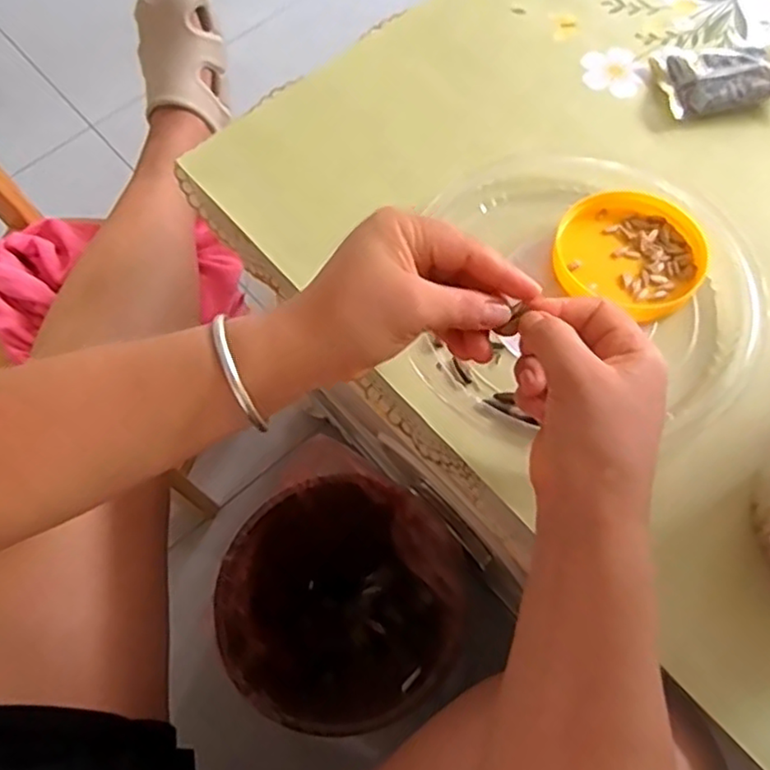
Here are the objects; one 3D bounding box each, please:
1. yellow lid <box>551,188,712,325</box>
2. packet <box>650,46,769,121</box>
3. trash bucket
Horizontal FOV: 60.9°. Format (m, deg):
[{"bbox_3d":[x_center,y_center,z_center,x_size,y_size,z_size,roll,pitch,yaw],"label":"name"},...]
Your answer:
[{"bbox_3d":[0.168,-0.091,0.448,0.092,0.014,0.096,-2,65,4],"label":"yellow lid"},{"bbox_3d":[0.271,-0.245,0.516,0.102,0.016,0.070,-8,65,1],"label":"packet"},{"bbox_3d":[-0.038,0.235,0.691,0.222,0.244,0.223,-2,65,4],"label":"trash bucket"}]

